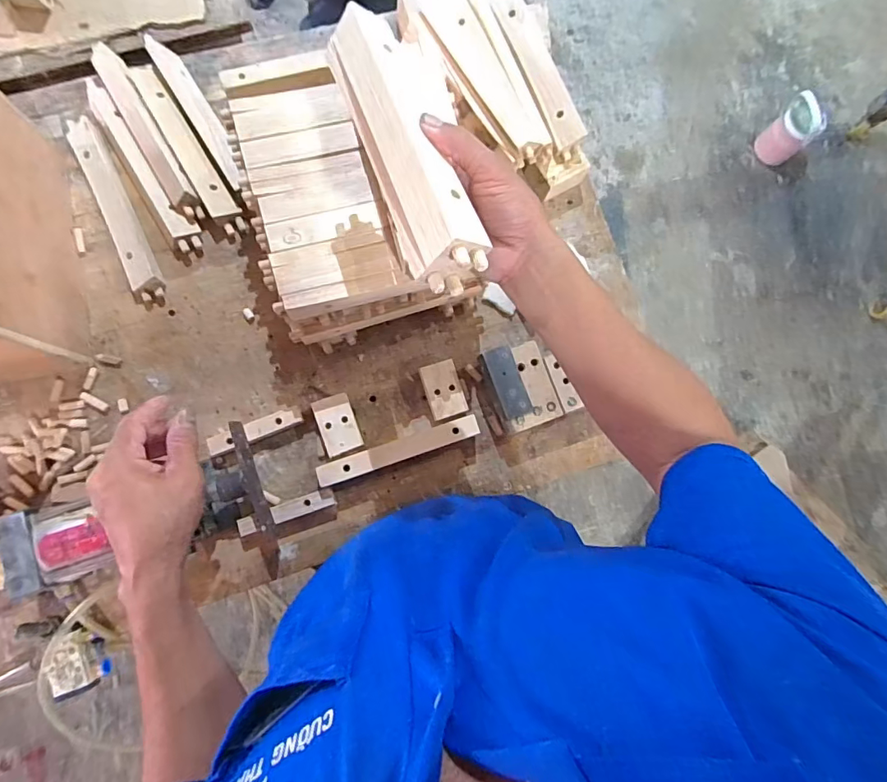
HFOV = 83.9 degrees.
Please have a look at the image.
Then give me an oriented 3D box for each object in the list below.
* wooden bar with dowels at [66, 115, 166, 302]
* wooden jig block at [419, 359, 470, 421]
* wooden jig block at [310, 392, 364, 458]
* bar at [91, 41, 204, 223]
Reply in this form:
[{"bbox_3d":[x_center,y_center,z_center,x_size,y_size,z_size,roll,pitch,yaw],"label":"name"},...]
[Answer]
[{"bbox_3d":[-0.456,-0.256,0.682,0.043,0.028,0.273,-23,86,-7],"label":"wooden bar with dowels"},{"bbox_3d":[0.000,-0.002,0.701,0.049,0.029,0.076,-17,86,-7],"label":"wooden jig block"},{"bbox_3d":[-0.145,0.046,0.681,0.050,0.030,0.079,-20,86,-7],"label":"wooden jig block"},{"bbox_3d":[-0.417,-0.361,0.697,0.039,0.032,0.279,-29,87,-8],"label":"bar"}]

